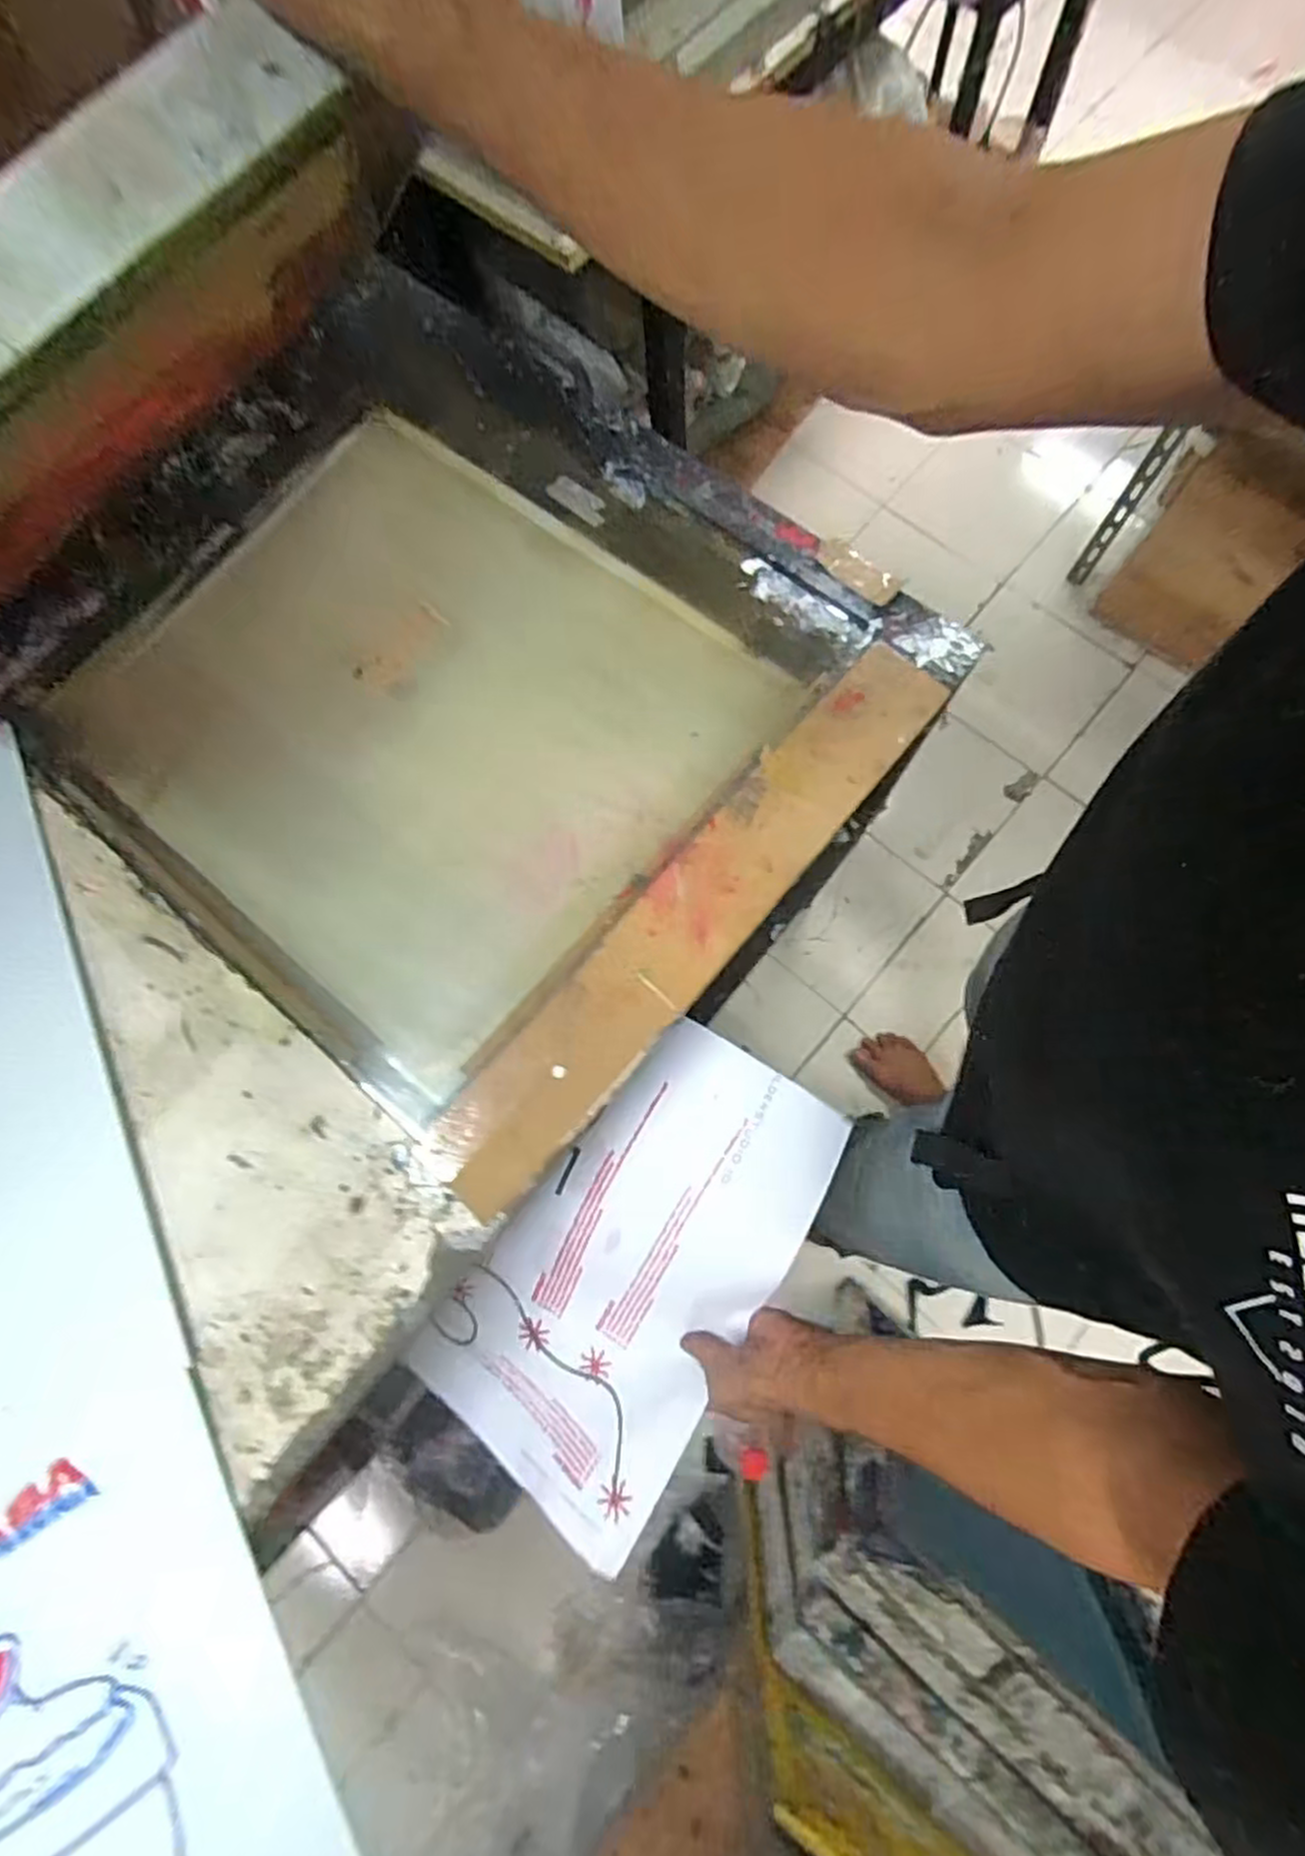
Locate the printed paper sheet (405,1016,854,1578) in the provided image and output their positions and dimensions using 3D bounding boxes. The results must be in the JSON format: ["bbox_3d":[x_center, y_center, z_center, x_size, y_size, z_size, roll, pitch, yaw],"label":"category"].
[{"bbox_3d":[-0.025,0.275,0.616,0.225,0.053,0.390,31,91,17],"label":"printed paper sheet"}]

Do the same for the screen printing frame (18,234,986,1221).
[{"bbox_3d":[-0.139,-0.176,0.613,0.663,0.063,0.571,38,84,10],"label":"screen printing frame"}]

